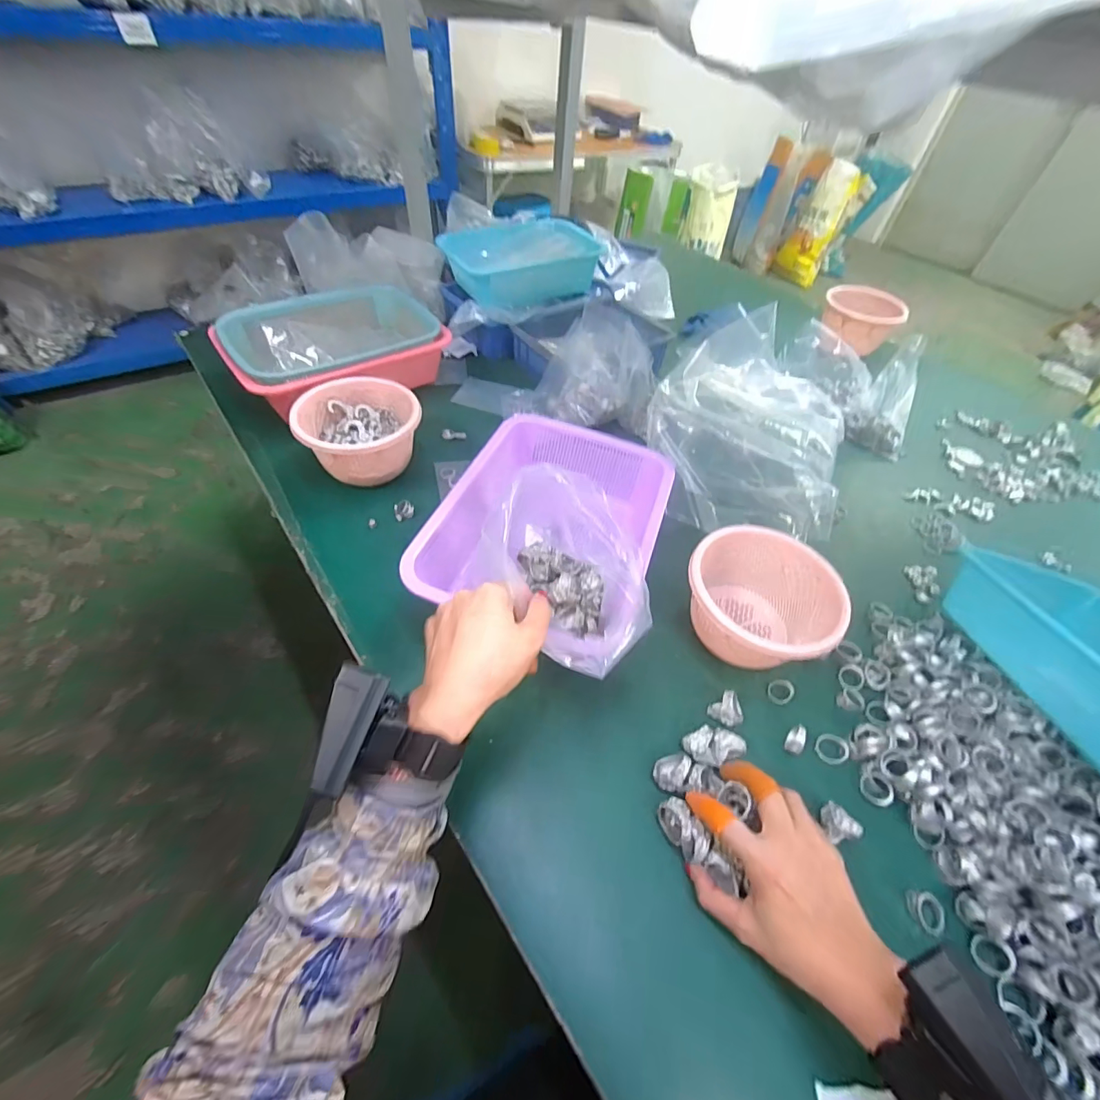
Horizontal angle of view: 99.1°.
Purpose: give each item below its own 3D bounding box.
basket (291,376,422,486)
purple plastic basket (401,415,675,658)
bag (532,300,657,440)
[{"bbox_3d":[-0.249,-0.156,0.616,0.141,0.080,0.140,2,50,-3],"label":"basket"},{"bbox_3d":[0.006,-0.026,0.545,0.224,0.085,0.306,18,51,10],"label":"purple plastic basket"},{"bbox_3d":[0.067,-0.263,0.699,0.176,0.139,0.113,23,52,14],"label":"bag"}]

